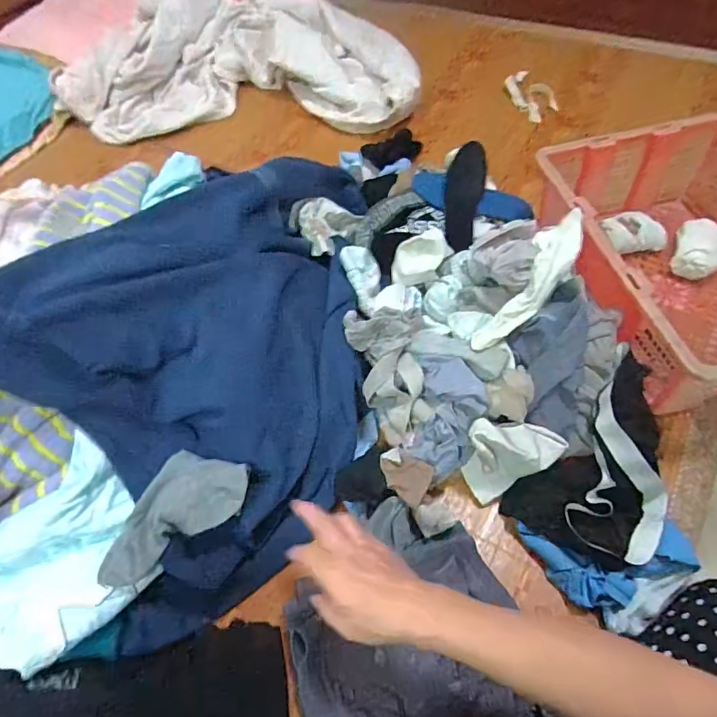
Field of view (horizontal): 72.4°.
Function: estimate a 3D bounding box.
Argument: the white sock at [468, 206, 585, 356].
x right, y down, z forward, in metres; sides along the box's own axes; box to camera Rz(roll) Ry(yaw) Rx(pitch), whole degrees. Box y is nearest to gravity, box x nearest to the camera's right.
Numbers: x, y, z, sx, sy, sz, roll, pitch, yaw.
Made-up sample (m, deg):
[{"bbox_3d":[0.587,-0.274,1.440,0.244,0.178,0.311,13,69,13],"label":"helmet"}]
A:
[{"bbox_3d":[0.245,-0.111,0.689,0.073,0.076,0.252,33,82,20],"label":"white sock"}]

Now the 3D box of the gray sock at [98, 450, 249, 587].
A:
[{"bbox_3d":[-0.212,0.174,0.555,0.189,0.032,0.092,-40,64,-8],"label":"gray sock"}]

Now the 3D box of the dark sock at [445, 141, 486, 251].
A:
[{"bbox_3d":[0.192,-0.297,0.897,0.074,0.039,0.194,9,93,7],"label":"dark sock"}]

